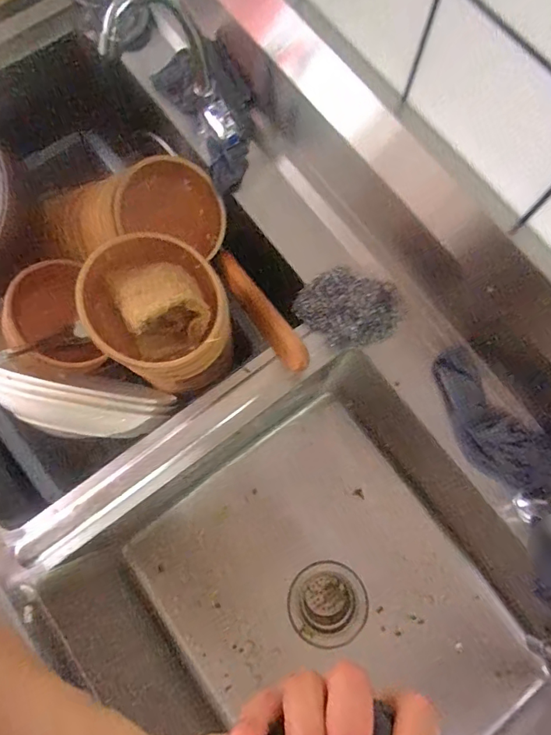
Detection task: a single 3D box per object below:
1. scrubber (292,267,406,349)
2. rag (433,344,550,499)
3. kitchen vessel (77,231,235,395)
[{"bbox_3d":[0.078,-0.063,0.486,0.110,0.033,0.078,18,77,4],"label":"scrubber"},{"bbox_3d":[0.214,0.059,0.462,0.063,0.040,0.169,-39,79,-9],"label":"rag"},{"bbox_3d":[-0.110,-0.048,0.450,0.124,0.098,0.126,0,76,0],"label":"kitchen vessel"}]

